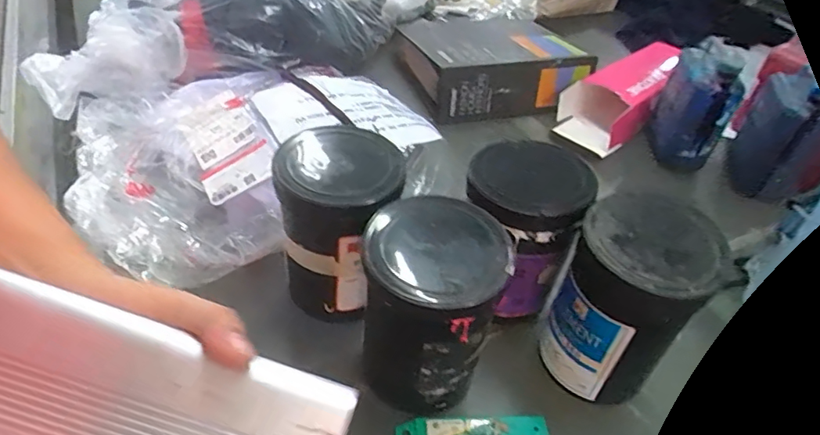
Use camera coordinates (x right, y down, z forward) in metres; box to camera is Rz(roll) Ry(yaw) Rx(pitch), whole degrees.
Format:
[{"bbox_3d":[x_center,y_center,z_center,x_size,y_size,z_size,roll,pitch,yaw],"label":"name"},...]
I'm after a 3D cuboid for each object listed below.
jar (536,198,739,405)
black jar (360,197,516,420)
[{"bbox_3d":[0.181,0.074,0.462,0.095,0.170,0.098,4,43,-3],"label":"jar"},{"bbox_3d":[0.013,0.078,0.447,0.102,0.160,0.104,4,43,-3],"label":"black jar"}]

